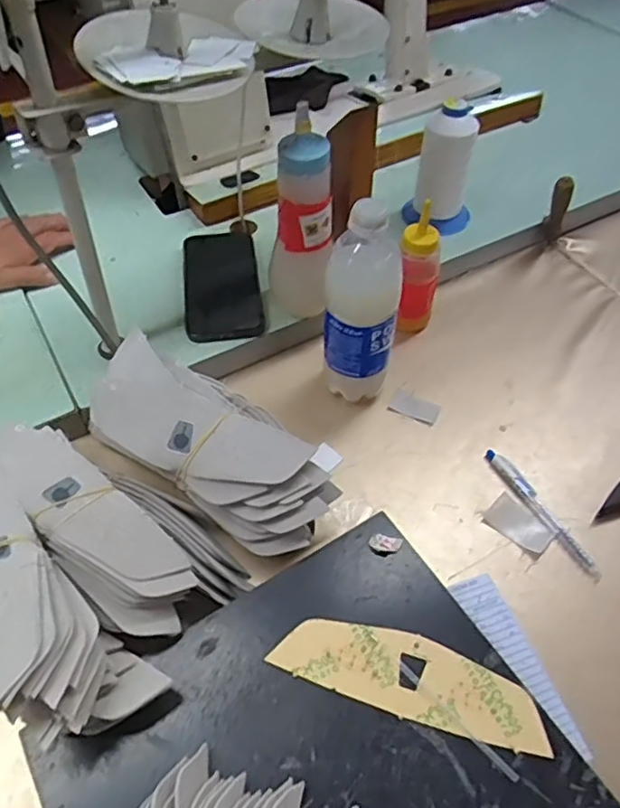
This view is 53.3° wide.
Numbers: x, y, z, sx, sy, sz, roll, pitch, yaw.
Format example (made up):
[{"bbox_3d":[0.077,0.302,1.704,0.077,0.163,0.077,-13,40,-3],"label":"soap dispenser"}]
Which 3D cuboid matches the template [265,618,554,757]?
[{"bbox_3d":[0.070,0.190,0.431,0.184,0.004,0.055,17,53,12],"label":"template"}]

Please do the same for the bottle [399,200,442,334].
[{"bbox_3d":[0.110,-0.130,0.636,0.040,0.133,0.035,-4,52,-5],"label":"bottle"}]

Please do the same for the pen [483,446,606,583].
[{"bbox_3d":[0.201,0.092,0.538,0.017,0.007,0.137,-24,56,-19],"label":"pen"}]

